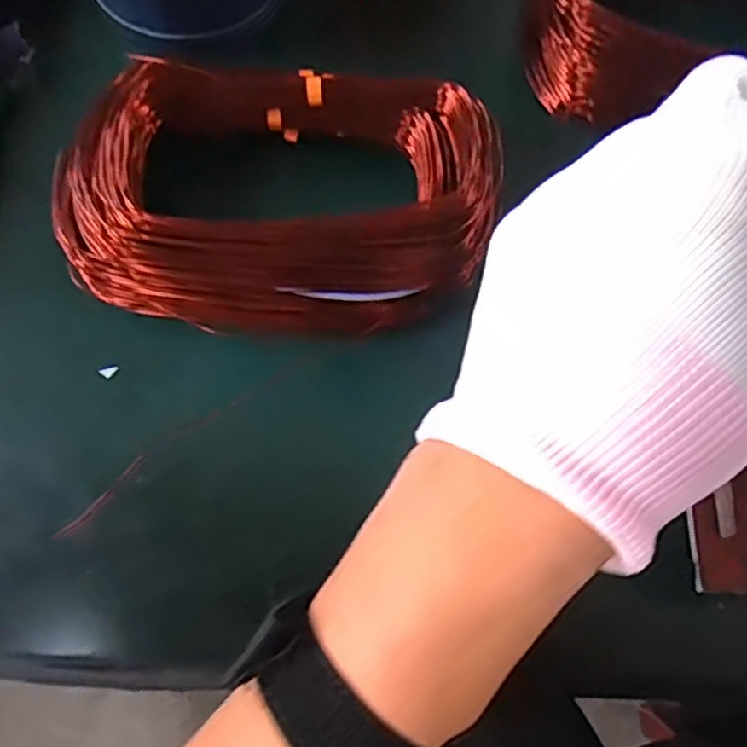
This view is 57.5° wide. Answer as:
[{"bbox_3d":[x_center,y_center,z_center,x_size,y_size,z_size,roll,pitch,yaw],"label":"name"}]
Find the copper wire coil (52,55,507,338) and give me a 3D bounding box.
[{"bbox_3d":[-0.040,-0.085,0.302,0.189,0.035,0.129,-1,71,-3],"label":"copper wire coil"}]

